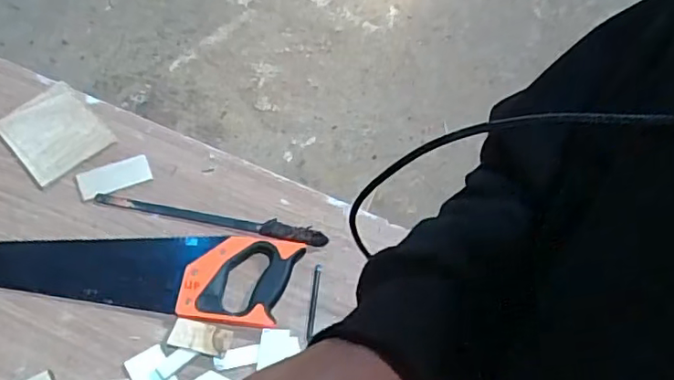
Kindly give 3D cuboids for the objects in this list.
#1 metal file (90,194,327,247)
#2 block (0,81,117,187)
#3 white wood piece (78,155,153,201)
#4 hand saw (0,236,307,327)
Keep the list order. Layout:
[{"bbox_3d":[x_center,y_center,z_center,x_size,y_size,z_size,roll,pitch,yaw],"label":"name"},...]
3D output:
[{"bbox_3d":[-0.169,0.037,0.784,0.314,0.010,0.024,11,61,3],"label":"metal file"},{"bbox_3d":[-0.403,-0.084,0.828,0.115,0.007,0.136,-39,70,-21],"label":"block"},{"bbox_3d":[-0.308,-0.019,0.808,0.094,0.005,0.045,-21,65,-14],"label":"white wood piece"},{"bbox_3d":[-0.311,0.086,0.735,0.503,0.019,0.109,7,61,1],"label":"hand saw"}]

